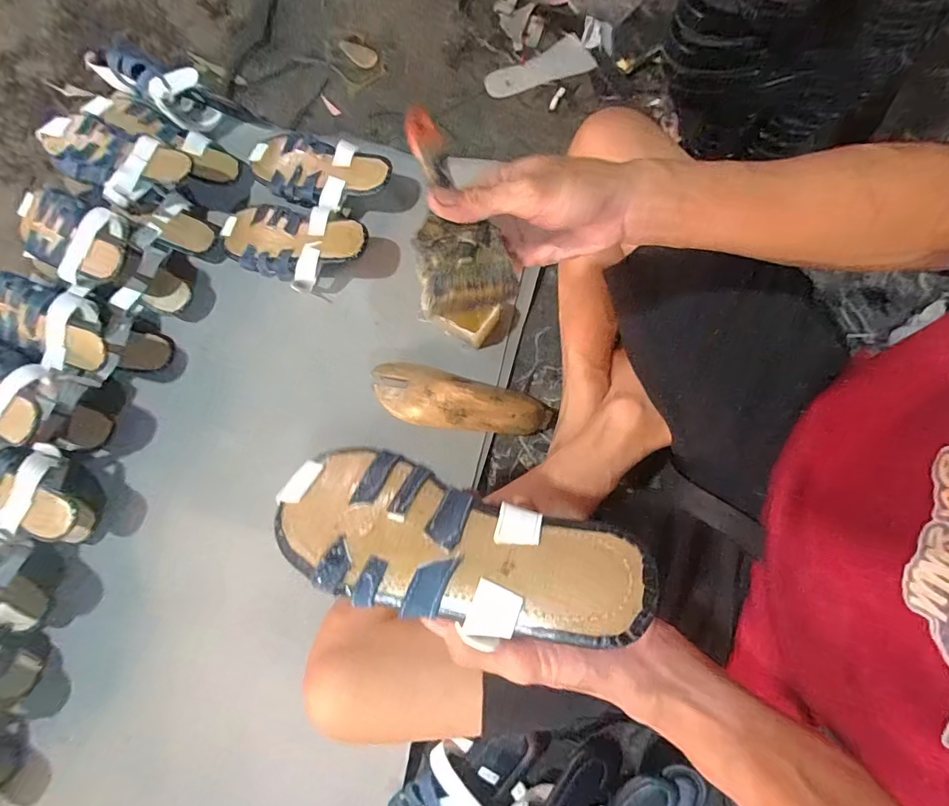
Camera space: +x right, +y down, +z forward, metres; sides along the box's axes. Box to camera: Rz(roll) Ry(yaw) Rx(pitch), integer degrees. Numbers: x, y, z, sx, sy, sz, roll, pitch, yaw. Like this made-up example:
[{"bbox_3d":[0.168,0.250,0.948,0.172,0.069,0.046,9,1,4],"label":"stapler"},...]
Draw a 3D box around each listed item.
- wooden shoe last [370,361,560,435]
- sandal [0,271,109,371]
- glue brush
[{"bbox_3d":[-0.015,-0.004,0.588,0.251,0.083,0.081,12,79,4],"label":"wooden shoe last"},{"bbox_3d":[-0.552,-0.105,0.578,0.217,0.055,0.092,27,80,7],"label":"sandal"},{"bbox_3d":[-0.017,-0.126,0.303,0.064,0.017,0.187,-15,75,-2],"label":"glue brush"}]

